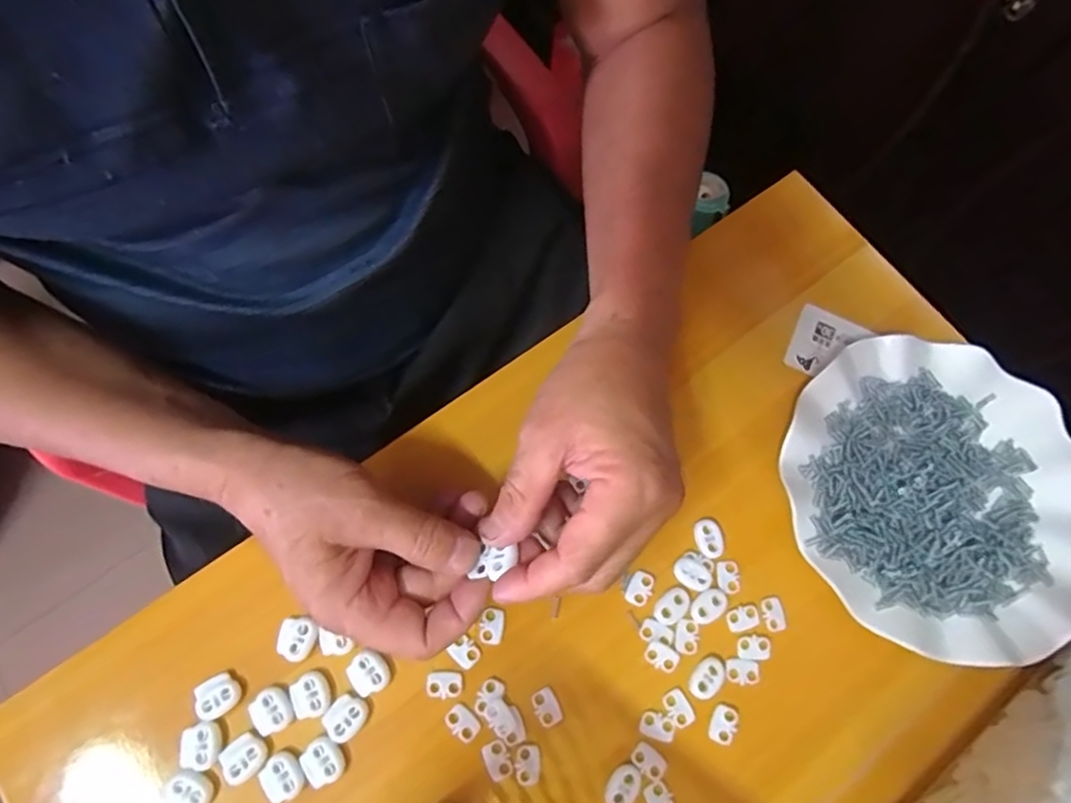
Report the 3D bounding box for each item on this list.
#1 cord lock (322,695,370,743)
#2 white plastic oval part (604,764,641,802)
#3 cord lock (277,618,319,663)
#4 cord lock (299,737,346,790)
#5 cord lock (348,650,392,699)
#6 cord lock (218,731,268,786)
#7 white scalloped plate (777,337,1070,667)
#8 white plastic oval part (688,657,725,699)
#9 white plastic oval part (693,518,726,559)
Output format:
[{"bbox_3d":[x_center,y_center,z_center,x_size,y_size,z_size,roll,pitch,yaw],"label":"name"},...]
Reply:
[{"bbox_3d":[-0.099,0.164,0.314,0.019,0.004,0.021,37,74,8],"label":"cord lock"},{"bbox_3d":[0.045,0.200,0.312,0.016,0.004,0.023,33,74,7],"label":"white plastic oval part"},{"bbox_3d":[-0.129,0.127,0.323,0.020,0.005,0.020,30,74,6],"label":"cord lock"},{"bbox_3d":[-0.108,0.182,0.304,0.019,0.004,0.021,-38,78,-13],"label":"cord lock"},{"bbox_3d":[-0.089,0.144,0.320,0.020,0.004,0.020,-27,76,-11],"label":"cord lock"},{"bbox_3d":[-0.147,0.180,0.304,0.021,0.004,0.020,-30,76,-11],"label":"cord lock"},{"bbox_3d":[0.235,0.053,0.357,0.176,0.022,0.177,1,73,-3],"label":"white scalloped plate"},{"bbox_3d":[0.094,0.151,0.329,0.015,0.004,0.022,43,75,10],"label":"white plastic oval part"},{"bbox_3d":[0.101,0.080,0.353,0.015,0.004,0.022,-12,74,-7],"label":"white plastic oval part"}]

